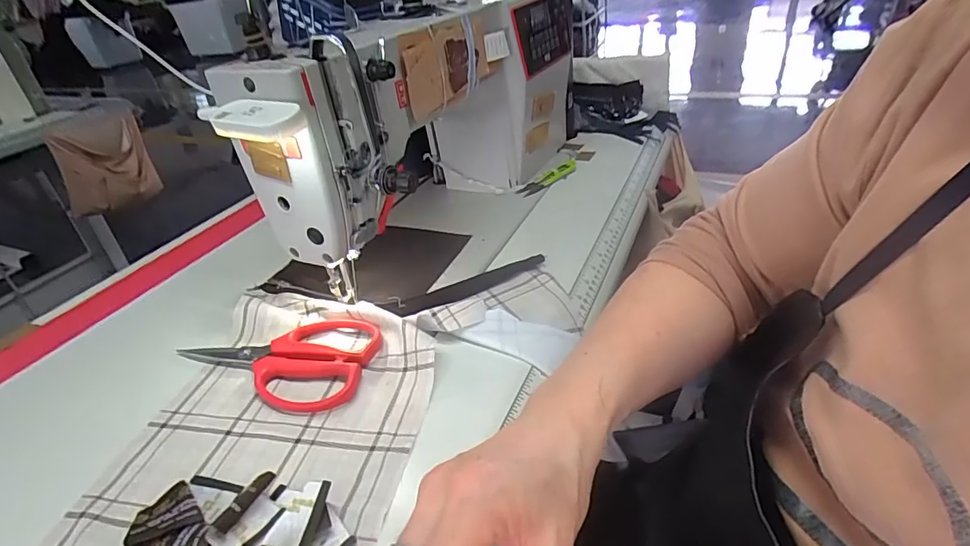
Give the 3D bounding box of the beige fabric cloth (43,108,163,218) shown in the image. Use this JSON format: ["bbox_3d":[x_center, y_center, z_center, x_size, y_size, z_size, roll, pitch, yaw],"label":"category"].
[{"bbox_3d":[-1.015,-0.296,1.347,0.234,0.249,0.140,-30,40,-31],"label":"beige fabric cloth"}]

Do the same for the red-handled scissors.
[{"bbox_3d":[-0.176,0.069,0.420,0.171,0.017,0.093,4,35,17],"label":"red-handled scissors"}]

